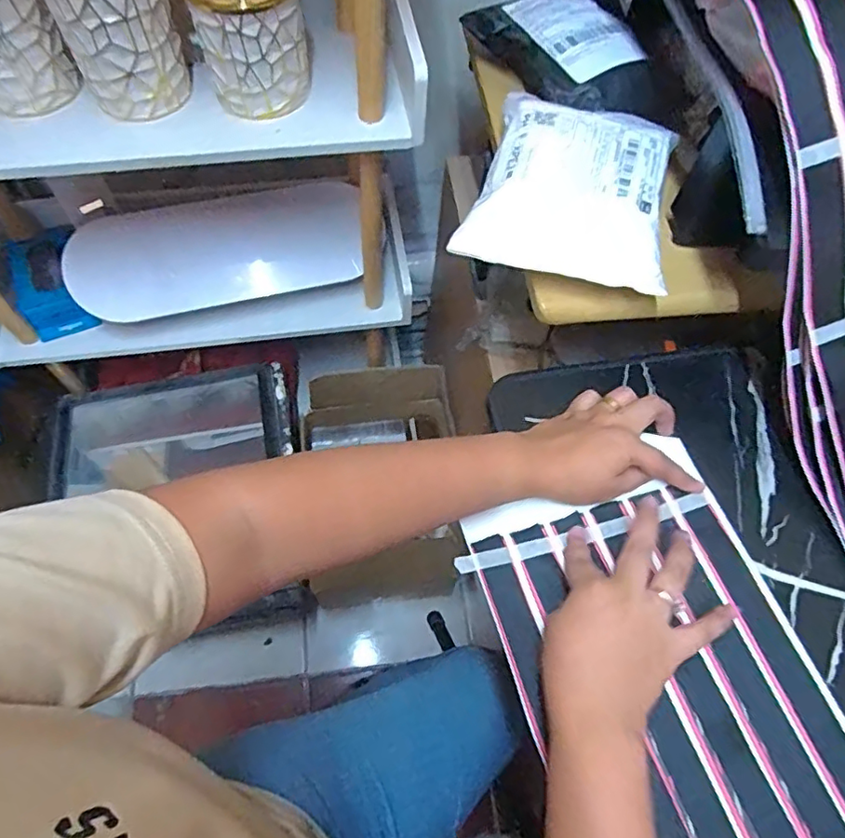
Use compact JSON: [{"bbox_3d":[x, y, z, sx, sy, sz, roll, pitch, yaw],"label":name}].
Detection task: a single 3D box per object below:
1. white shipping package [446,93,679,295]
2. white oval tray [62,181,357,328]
[{"bbox_3d":[0.129,-0.199,0.498,0.163,0.044,0.159,14,63,4],"label":"white shipping package"},{"bbox_3d":[-0.281,-0.229,0.796,0.385,0.022,0.142,-12,96,-7],"label":"white oval tray"}]

